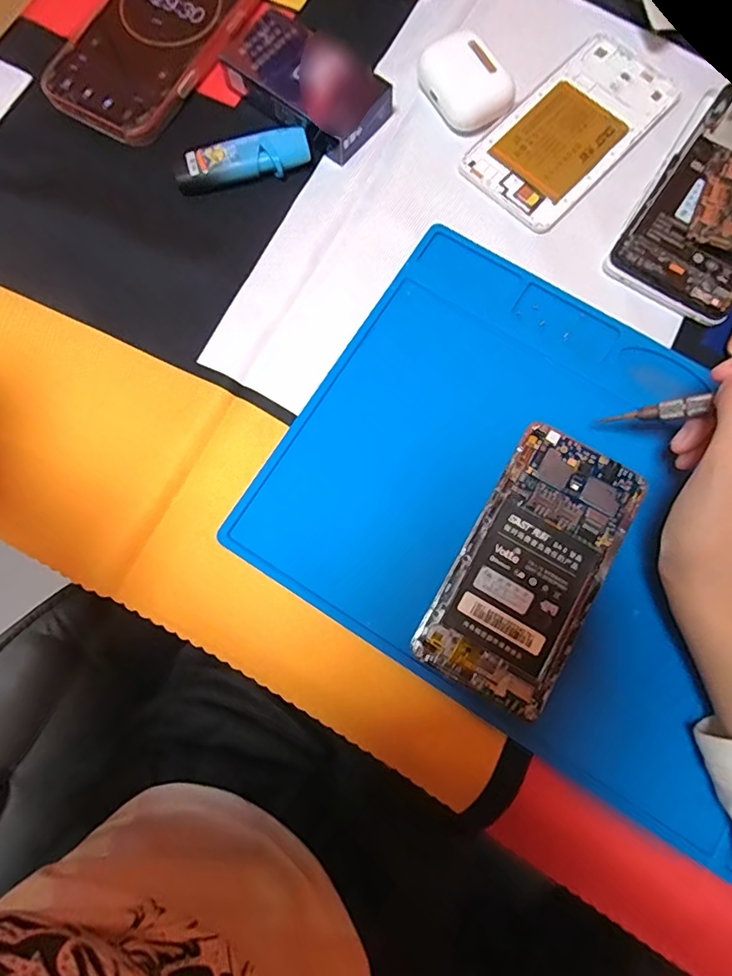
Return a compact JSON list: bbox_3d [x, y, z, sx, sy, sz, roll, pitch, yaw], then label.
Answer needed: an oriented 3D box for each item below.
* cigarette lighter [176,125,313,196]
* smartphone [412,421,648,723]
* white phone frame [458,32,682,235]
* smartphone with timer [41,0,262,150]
[{"bbox_3d":[-0.075,-0.200,0.305,0.080,0.016,0.023,-13,79,-3],"label":"cigarette lighter"},{"bbox_3d":[0.086,0.040,0.259,0.070,0.008,0.138,29,80,6],"label":"smartphone"},{"bbox_3d":[0.130,-0.226,0.312,0.071,0.005,0.143,43,82,8],"label":"white phone frame"},{"bbox_3d":[-0.129,-0.298,0.324,0.083,0.014,0.165,27,80,5],"label":"smartphone with timer"}]

